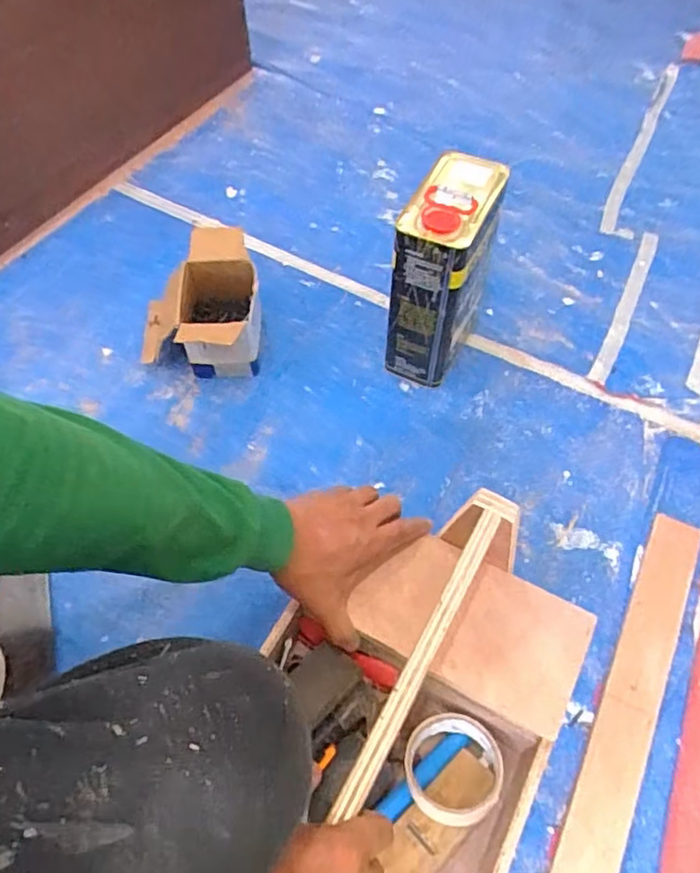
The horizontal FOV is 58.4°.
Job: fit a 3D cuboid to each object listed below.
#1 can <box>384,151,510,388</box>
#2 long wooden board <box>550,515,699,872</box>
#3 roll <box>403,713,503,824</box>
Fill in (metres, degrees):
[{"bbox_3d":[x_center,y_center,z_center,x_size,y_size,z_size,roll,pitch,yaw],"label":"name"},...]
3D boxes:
[{"bbox_3d":[0.115,-0.199,0.792,0.092,0.249,0.153,20,59,14],"label":"can"},{"bbox_3d":[0.246,0.315,0.589,0.052,0.023,0.561,24,60,16],"label":"long wooden board"},{"bbox_3d":[0.092,0.294,0.558,0.083,0.025,0.087,-4,42,4],"label":"roll"}]

